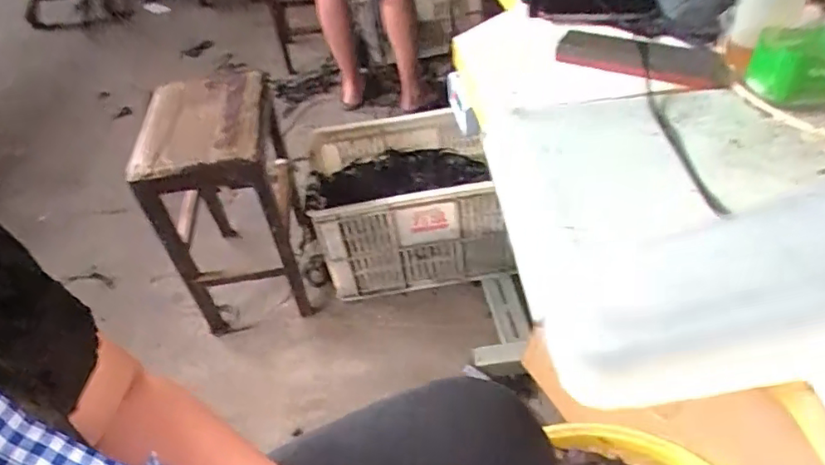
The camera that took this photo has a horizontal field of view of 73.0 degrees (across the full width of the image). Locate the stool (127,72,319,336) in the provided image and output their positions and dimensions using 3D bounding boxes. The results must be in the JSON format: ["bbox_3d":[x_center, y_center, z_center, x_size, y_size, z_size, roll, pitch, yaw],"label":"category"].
[{"bbox_3d":[-0.466,-0.091,1.445,0.290,0.525,0.489,-13,43,-8],"label":"stool"}]

